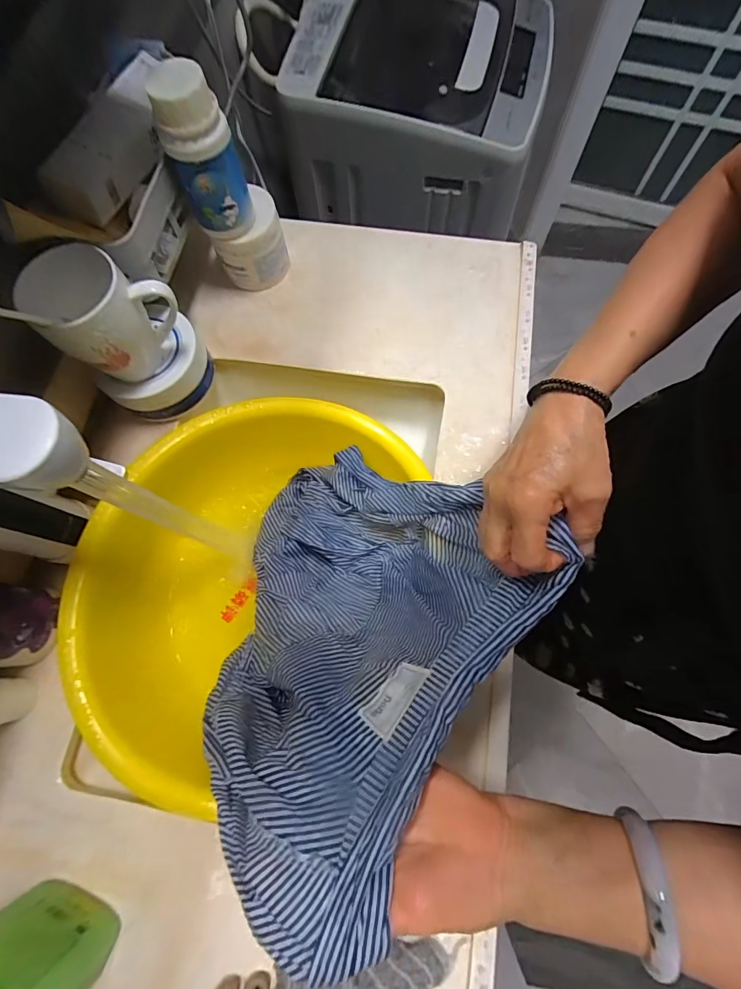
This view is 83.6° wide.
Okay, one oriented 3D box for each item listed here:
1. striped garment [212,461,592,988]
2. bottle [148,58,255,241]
[{"bbox_3d":[-0.037,0.104,0.363,0.262,0.179,0.305,32,73,11],"label":"striped garment"},{"bbox_3d":[-0.157,-0.317,0.394,0.063,0.125,0.049,-20,73,-4],"label":"bottle"}]

